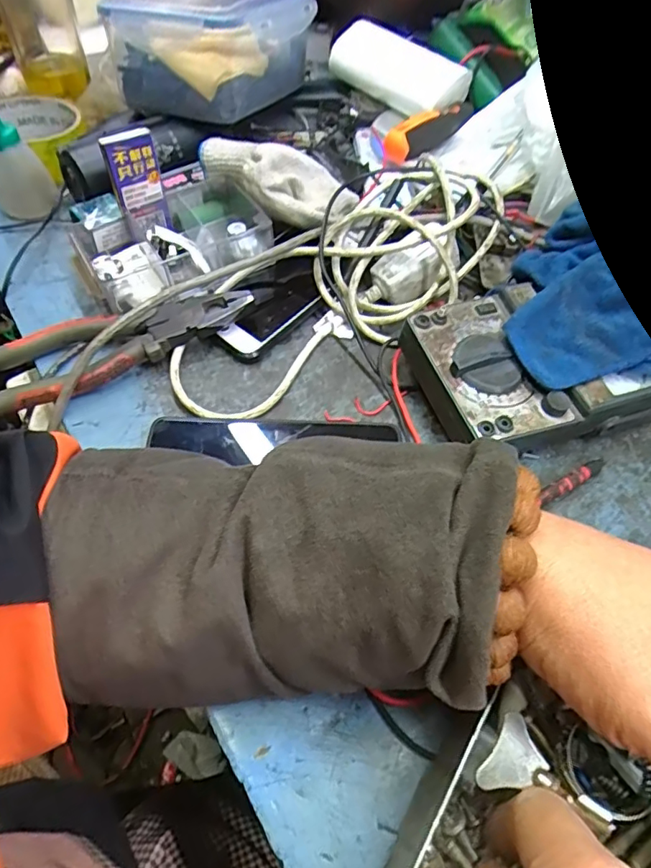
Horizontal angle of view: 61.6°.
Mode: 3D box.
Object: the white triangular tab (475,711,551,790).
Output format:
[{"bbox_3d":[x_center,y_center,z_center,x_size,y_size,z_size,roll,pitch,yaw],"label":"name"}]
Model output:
[{"bbox_3d":[0.072,0.128,0.218,0.028,0.005,0.022,-17,59,-17],"label":"white triangular tab"}]

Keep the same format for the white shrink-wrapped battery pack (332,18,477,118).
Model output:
[{"bbox_3d":[0.073,-0.365,0.553,0.146,0.050,0.056,38,60,19],"label":"white shrink-wrapped battery pack"}]

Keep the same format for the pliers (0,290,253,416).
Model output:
[{"bbox_3d":[-0.147,-0.066,0.380,0.185,0.031,0.057,-20,59,-18],"label":"pliers"}]

